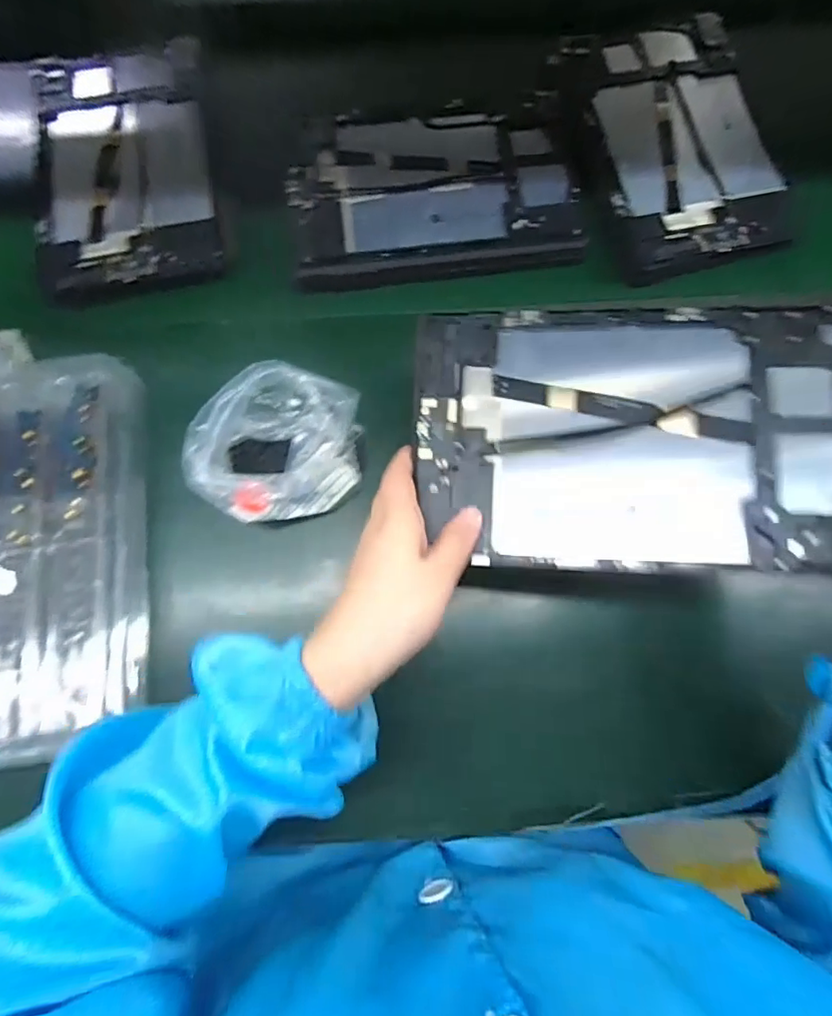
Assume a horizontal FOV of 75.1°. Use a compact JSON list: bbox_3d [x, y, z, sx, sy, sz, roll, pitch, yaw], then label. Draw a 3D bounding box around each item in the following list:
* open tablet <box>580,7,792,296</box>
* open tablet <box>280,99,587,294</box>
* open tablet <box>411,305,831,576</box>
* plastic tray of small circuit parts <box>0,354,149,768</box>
[{"bbox_3d":[0.228,-0.318,0.467,0.155,0.011,0.251,-10,77,-3],"label":"open tablet"},{"bbox_3d":[0.015,-0.268,0.457,0.233,0.018,0.163,-6,79,-1],"label":"open tablet"},{"bbox_3d":[0.119,-0.041,0.302,0.238,0.007,0.149,1,80,8],"label":"open tablet"},{"bbox_3d":[-0.317,0.027,0.383,0.241,0.034,0.293,-7,77,-3],"label":"plastic tray of small circuit parts"}]

